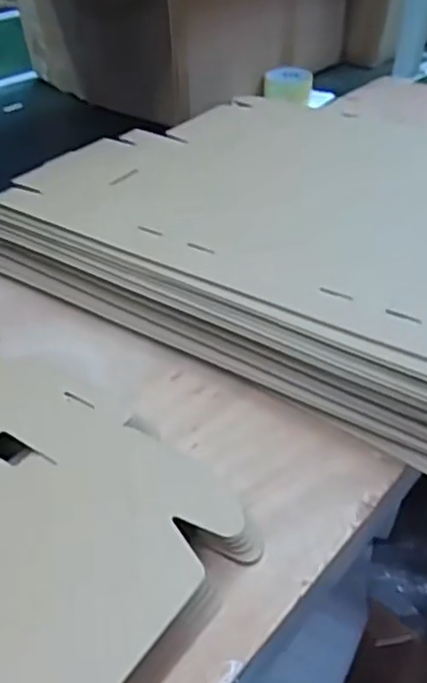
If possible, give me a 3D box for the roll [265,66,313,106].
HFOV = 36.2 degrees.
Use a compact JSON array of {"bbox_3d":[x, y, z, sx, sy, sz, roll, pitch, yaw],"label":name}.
[{"bbox_3d":[0.131,-0.451,1.149,0.088,0.040,0.073,1,39,0],"label":"roll"}]

